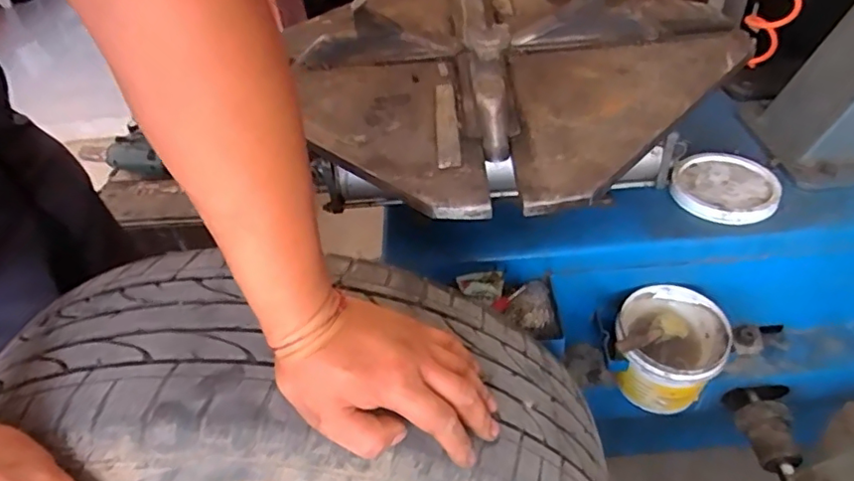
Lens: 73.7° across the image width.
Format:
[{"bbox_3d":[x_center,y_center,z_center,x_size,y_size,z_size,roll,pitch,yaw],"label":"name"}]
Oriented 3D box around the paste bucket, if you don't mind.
[{"bbox_3d":[0.291,0.139,0.696,0.123,0.108,0.134,14,46,21],"label":"paste bucket"}]

